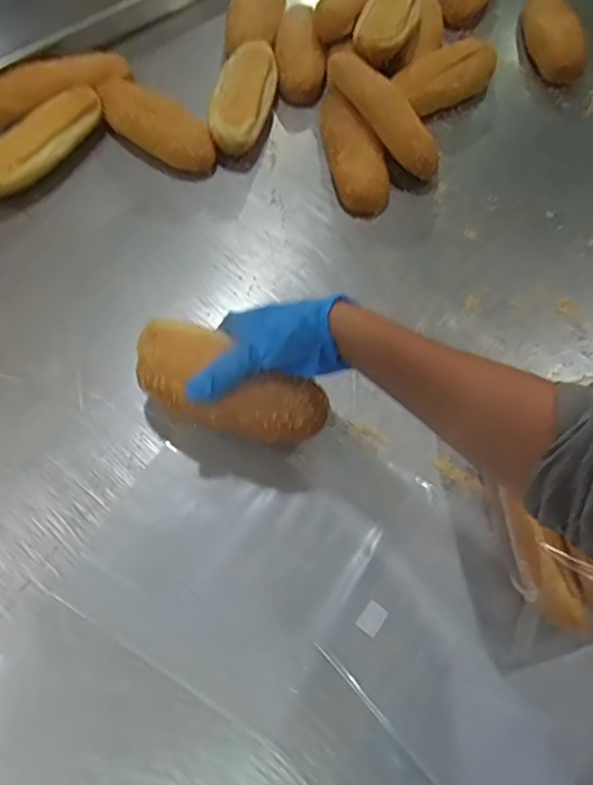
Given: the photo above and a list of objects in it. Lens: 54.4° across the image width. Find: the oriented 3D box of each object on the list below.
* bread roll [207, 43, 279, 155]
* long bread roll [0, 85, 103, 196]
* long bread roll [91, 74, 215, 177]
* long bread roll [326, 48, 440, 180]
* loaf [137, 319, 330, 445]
[{"bbox_3d":[-0.062,-0.333,0.661,0.063,0.049,0.146,10,63,2],"label":"bread roll"},{"bbox_3d":[-0.268,-0.260,0.608,0.048,0.050,0.169,37,67,14],"label":"long bread roll"},{"bbox_3d":[-0.159,-0.301,0.641,0.166,0.033,0.064,33,66,13],"label":"long bread roll"},{"bbox_3d":[0.093,-0.324,0.655,0.043,0.044,0.187,-31,69,-18],"label":"long bread roll"},{"bbox_3d":[-0.057,-0.003,0.460,0.160,0.047,0.059,24,64,11],"label":"loaf"}]

